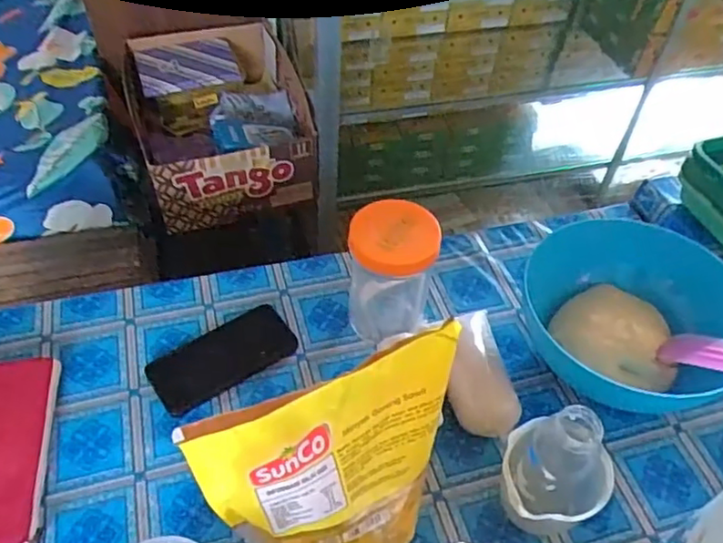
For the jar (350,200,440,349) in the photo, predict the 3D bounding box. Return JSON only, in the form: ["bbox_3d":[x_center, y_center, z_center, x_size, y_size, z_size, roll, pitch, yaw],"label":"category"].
[{"bbox_3d":[0.033,0.007,0.711,0.091,0.157,0.084,1,49,-2],"label":"jar"}]

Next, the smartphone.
[{"bbox_3d":[-0.163,0.099,0.727,0.166,0.013,0.080,-27,56,-24],"label":"smartphone"}]

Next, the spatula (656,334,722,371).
[{"bbox_3d":[0.396,0.088,0.623,0.044,0.018,0.186,-33,19,-27],"label":"spatula"}]

